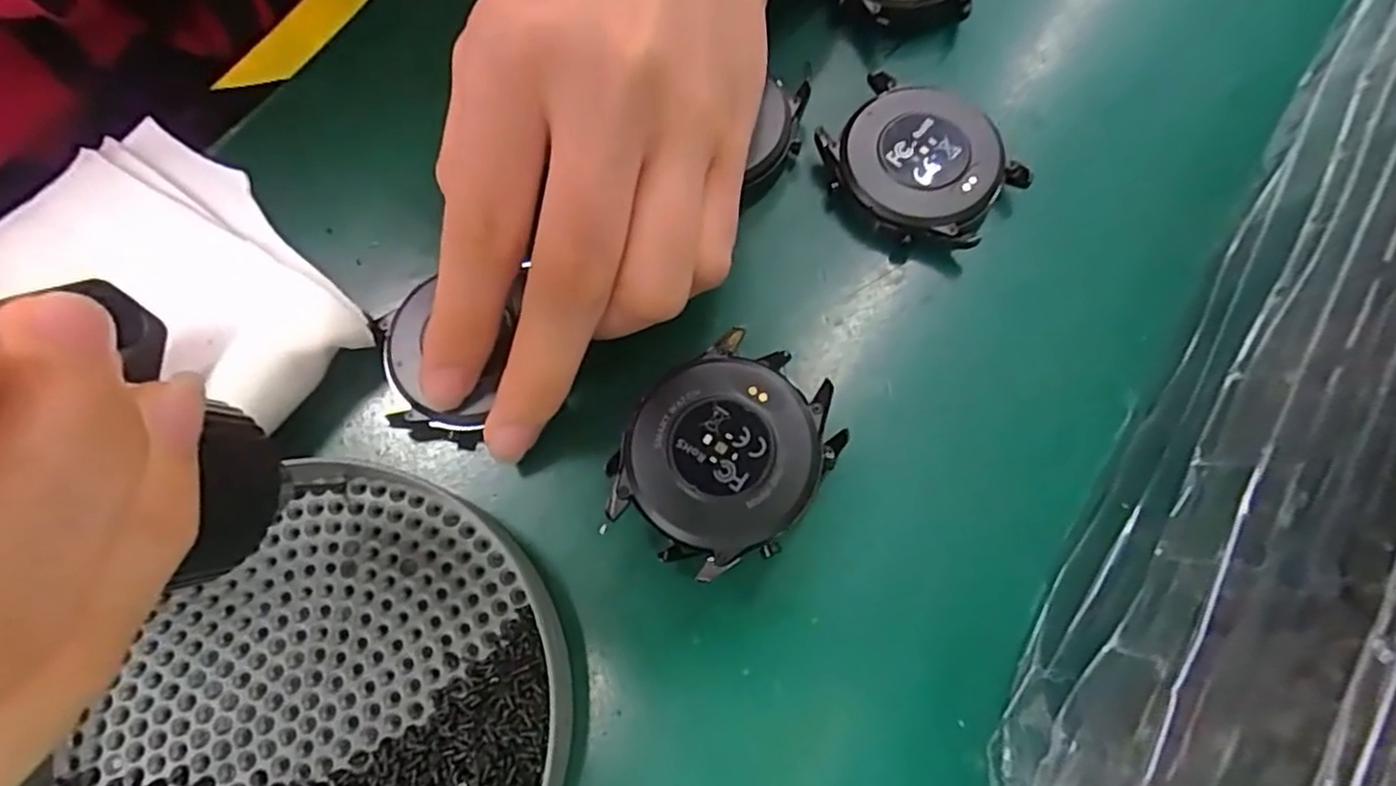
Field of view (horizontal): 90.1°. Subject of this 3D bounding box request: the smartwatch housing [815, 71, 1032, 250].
[{"bbox_3d":[0.061,-0.065,0.191,0.044,0.008,0.051,-39,75,-10],"label":"smartwatch housing"}]

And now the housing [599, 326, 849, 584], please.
[{"bbox_3d":[0.006,0.014,0.162,0.043,0.012,0.051,33,76,11],"label":"housing"}]

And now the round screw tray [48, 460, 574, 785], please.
[{"bbox_3d":[-0.083,0.076,0.152,0.103,0.018,0.109,0,72,1],"label":"round screw tray"}]

